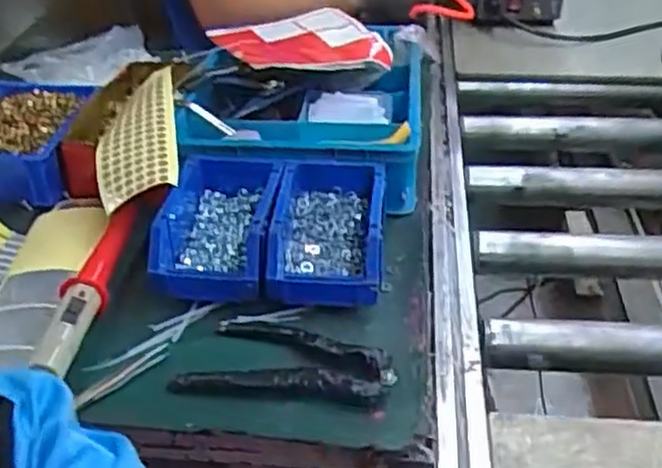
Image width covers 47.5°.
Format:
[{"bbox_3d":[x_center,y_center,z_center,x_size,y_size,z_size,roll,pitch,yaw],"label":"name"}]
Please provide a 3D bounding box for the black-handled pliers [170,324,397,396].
[{"bbox_3d":[-0.037,0.097,0.625,0.174,0.015,0.086,1,34,4],"label":"black-handled pliers"}]

